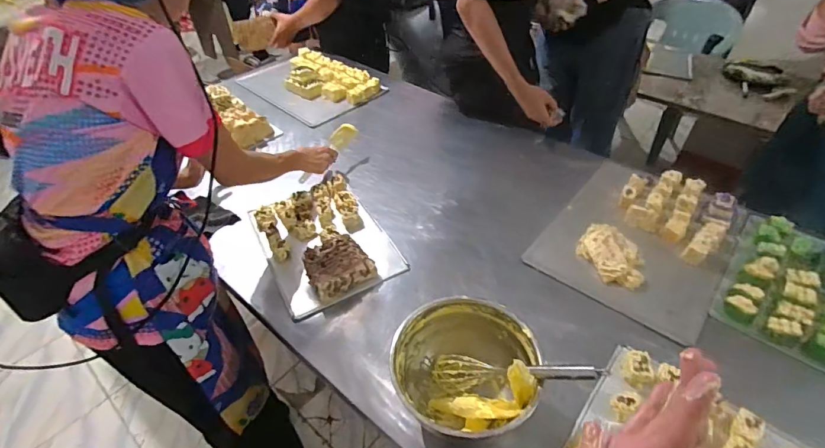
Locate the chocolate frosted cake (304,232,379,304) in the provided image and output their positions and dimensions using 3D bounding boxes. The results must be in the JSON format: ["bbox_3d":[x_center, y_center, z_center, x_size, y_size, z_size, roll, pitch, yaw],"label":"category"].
[{"bbox_3d":[-0.154,0.080,0.846,0.120,0.047,0.128,-22,46,-21],"label":"chocolate frosted cake"}]

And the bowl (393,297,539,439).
[{"bbox_3d":[0.077,0.222,0.632,0.202,0.125,0.198,-1,42,1],"label":"bowl"}]

